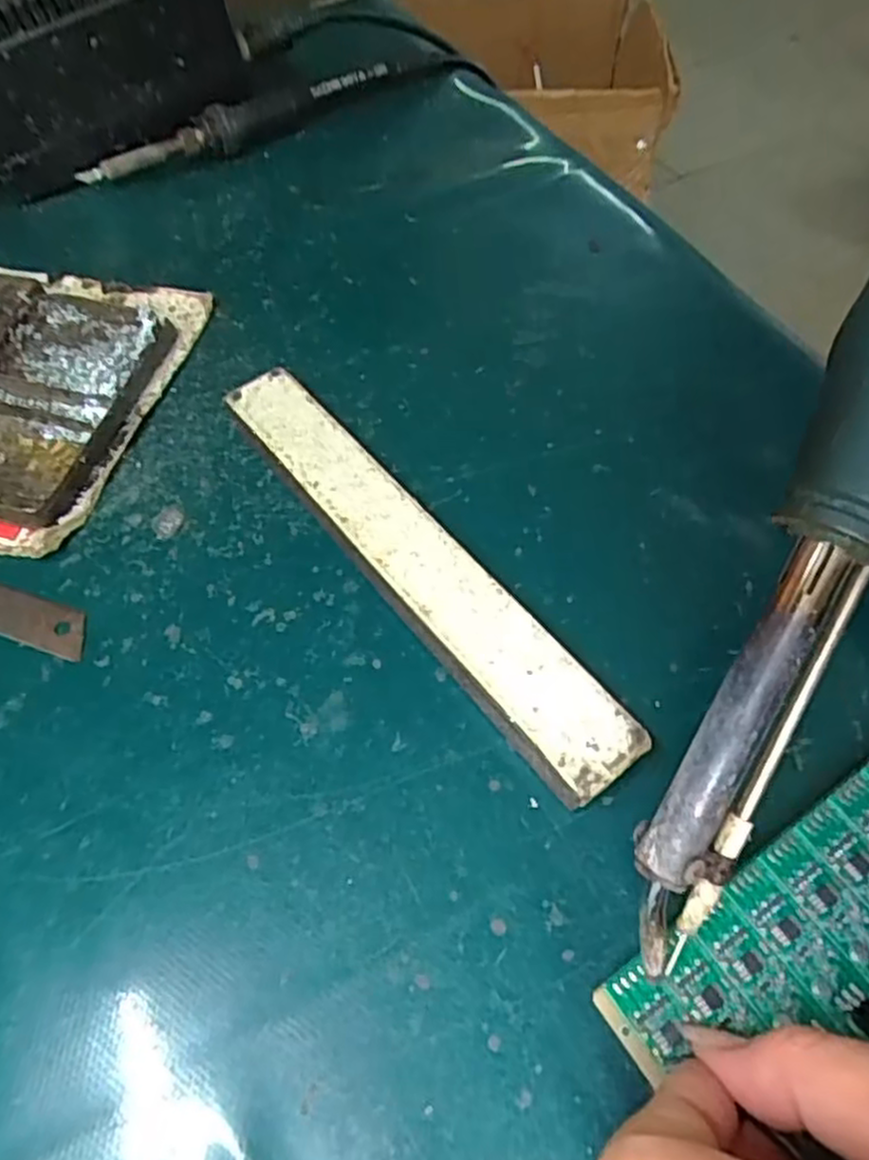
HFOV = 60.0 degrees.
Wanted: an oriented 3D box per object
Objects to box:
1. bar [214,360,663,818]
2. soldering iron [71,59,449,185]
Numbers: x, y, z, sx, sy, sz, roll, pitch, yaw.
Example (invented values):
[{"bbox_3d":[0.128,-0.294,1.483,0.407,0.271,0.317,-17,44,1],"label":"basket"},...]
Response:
[{"bbox_3d":[-0.010,-0.007,0.257,0.030,0.019,0.196,-35,62,-16],"label":"bar"},{"bbox_3d":[-0.084,-0.255,0.410,0.215,0.022,0.020,-27,60,-12],"label":"soldering iron"}]

